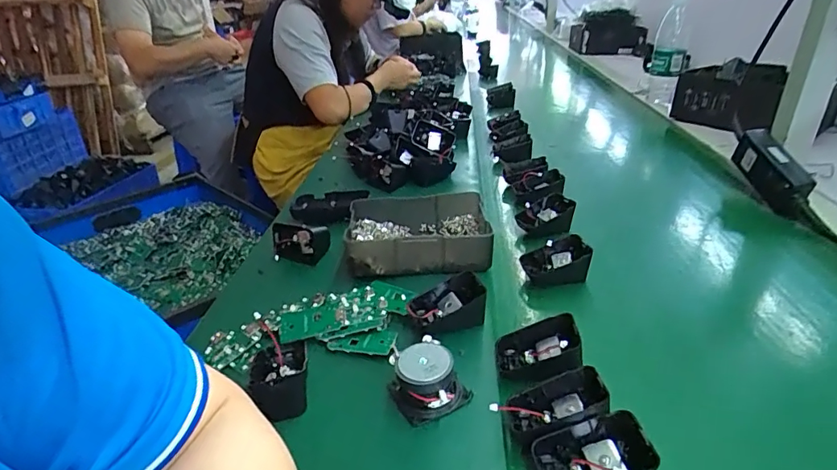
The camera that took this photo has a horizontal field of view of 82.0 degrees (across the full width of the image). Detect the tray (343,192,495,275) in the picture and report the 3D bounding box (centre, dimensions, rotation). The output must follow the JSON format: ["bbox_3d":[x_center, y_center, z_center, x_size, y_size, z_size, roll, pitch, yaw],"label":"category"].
[{"bbox_3d":[0.000,-0.004,0.567,0.165,0.042,0.129,-3,29,4],"label":"tray"}]

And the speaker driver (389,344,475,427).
[{"bbox_3d":[0.006,0.110,0.370,0.051,0.036,0.053,-20,32,-25],"label":"speaker driver"}]

